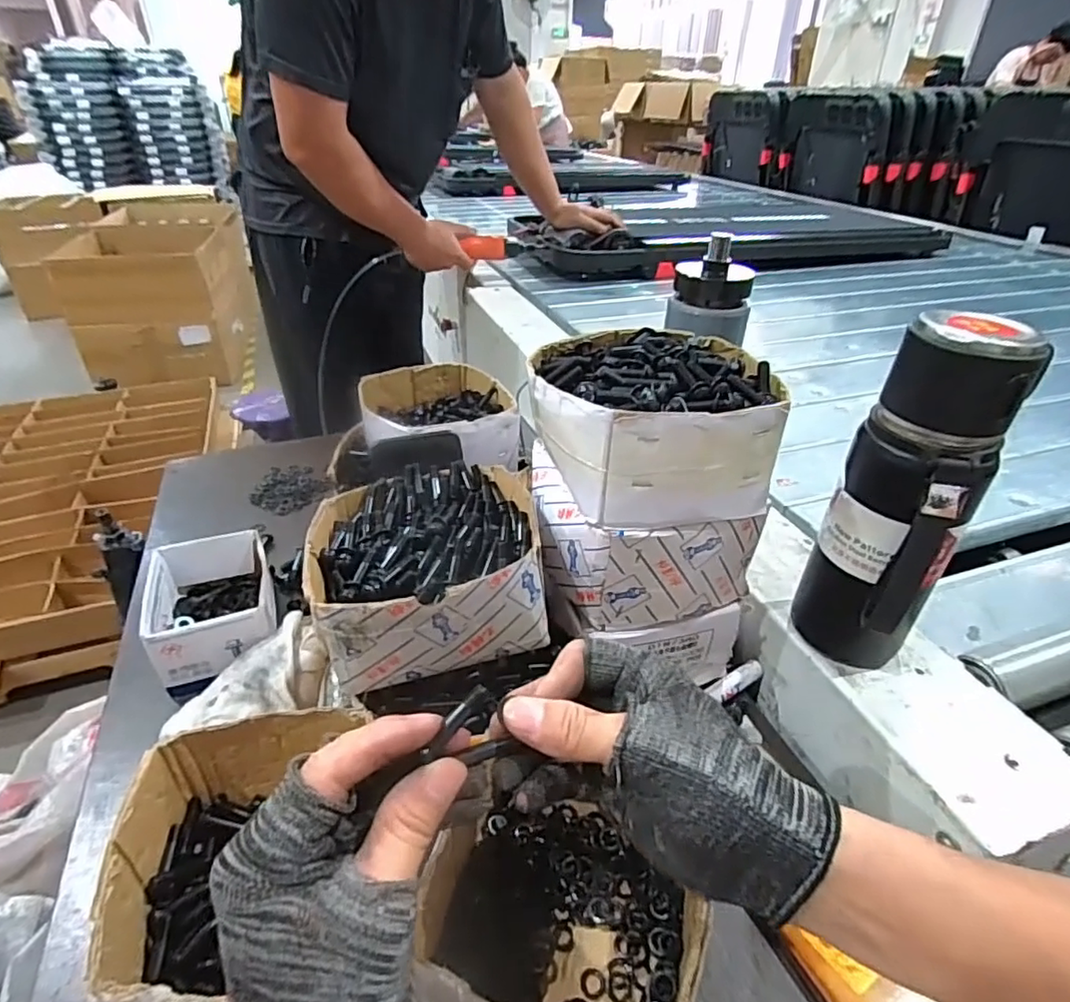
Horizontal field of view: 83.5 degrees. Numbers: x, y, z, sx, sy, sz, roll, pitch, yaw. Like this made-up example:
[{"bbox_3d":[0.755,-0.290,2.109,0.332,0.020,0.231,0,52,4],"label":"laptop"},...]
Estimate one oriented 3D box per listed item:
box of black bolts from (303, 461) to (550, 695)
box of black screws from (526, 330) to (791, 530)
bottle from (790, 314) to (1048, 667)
[{"bbox_3d":[-0.076,0.040,0.424,0.142,0.073,0.155,-8,35,-11],"label":"box of black bolts"},{"bbox_3d":[0.076,-0.059,0.417,0.159,0.081,0.142,-6,35,-9],"label":"box of black screws"},{"bbox_3d":[0.227,0.009,0.377,0.075,0.235,0.064,23,40,30],"label":"bottle"}]

